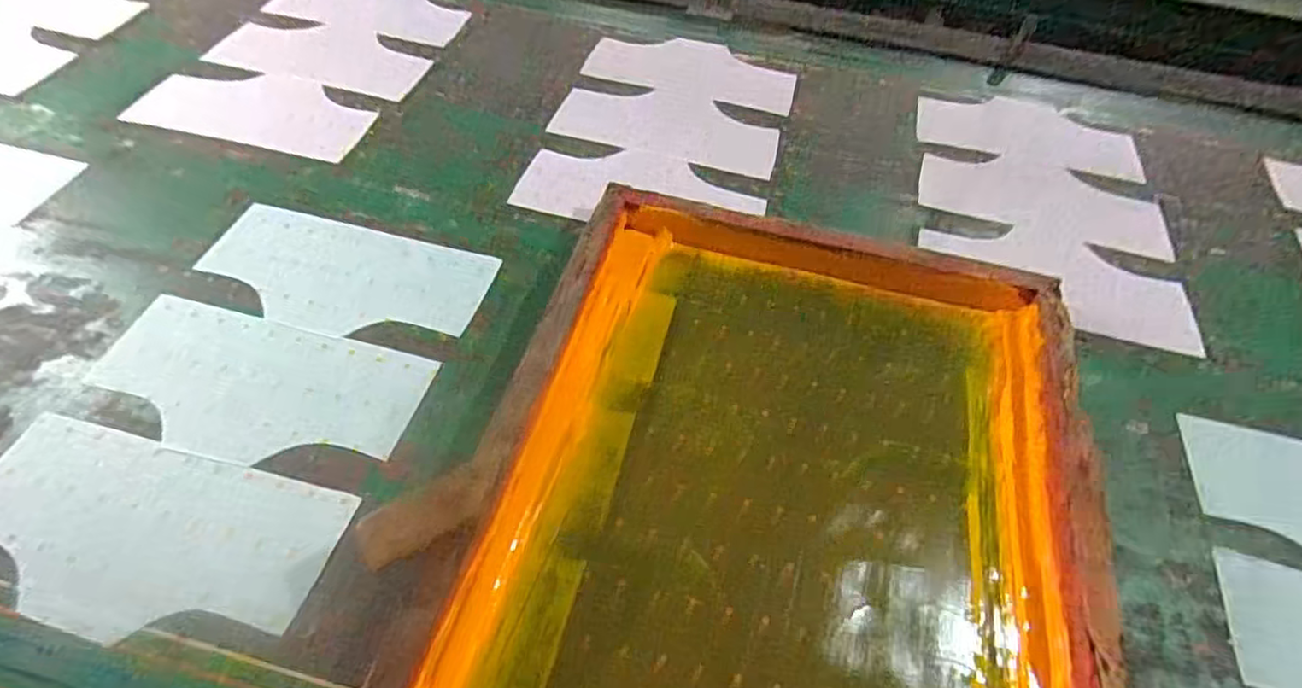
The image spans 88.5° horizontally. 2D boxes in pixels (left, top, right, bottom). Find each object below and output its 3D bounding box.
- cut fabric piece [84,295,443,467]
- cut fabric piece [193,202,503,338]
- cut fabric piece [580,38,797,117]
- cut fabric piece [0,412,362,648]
[{"bbox_3d":[-0.376,0.039,0.632,0.307,0.004,0.147,13,52,6],"label":"cut fabric piece"},{"bbox_3d":[-0.333,-0.075,0.723,0.301,0.005,0.147,15,52,8],"label":"cut fabric piece"},{"bbox_3d":[0.067,-0.425,1.026,0.308,0.009,0.150,14,52,7],"label":"cut fabric piece"},{"bbox_3d":[-0.415,0.156,0.545,0.306,0.009,0.147,13,57,6],"label":"cut fabric piece"}]

